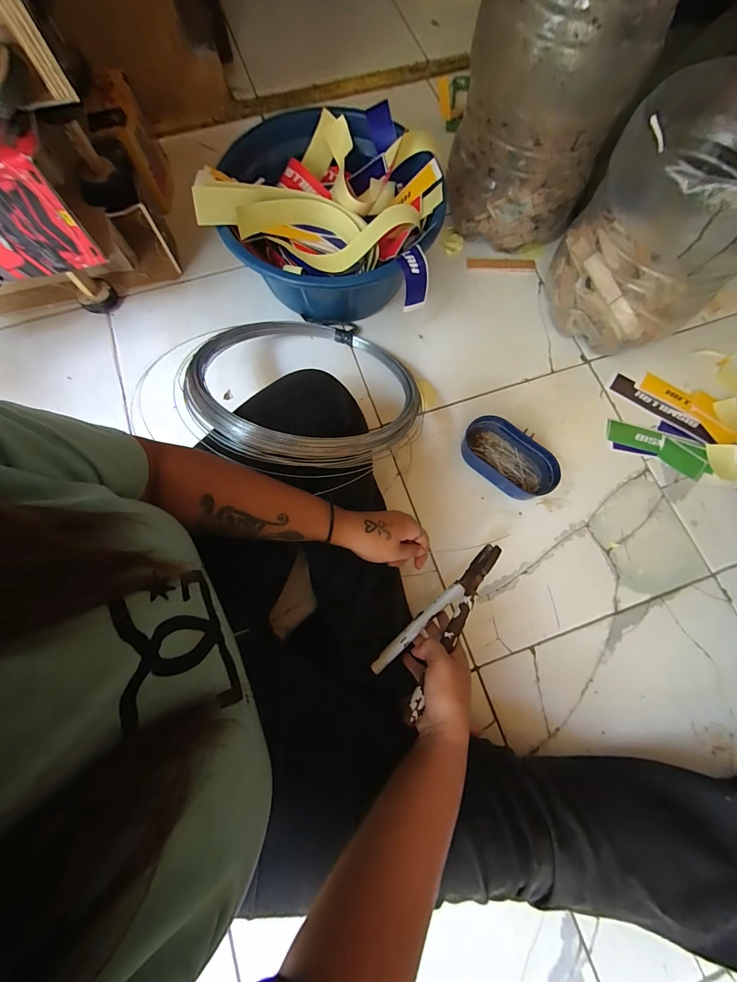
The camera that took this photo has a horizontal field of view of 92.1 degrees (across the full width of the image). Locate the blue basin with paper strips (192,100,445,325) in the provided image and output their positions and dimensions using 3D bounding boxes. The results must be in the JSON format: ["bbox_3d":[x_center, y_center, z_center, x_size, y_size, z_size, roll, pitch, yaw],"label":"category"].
[{"bbox_3d":[-0.063,-0.453,0.610,0.355,0.177,0.341,5,75,1],"label":"blue basin with paper strips"}]

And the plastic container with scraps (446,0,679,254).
[{"bbox_3d":[0.267,-0.608,0.574,0.219,0.345,0.233,13,75,4],"label":"plastic container with scraps"}]

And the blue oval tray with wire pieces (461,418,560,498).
[{"bbox_3d":[0.225,-0.049,0.573,0.156,0.043,0.087,35,78,9],"label":"blue oval tray with wire pieces"}]

